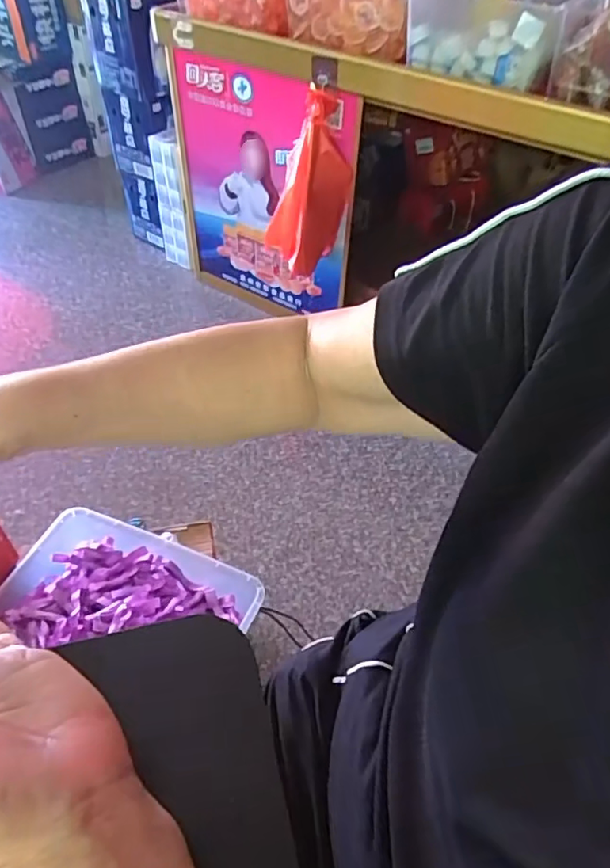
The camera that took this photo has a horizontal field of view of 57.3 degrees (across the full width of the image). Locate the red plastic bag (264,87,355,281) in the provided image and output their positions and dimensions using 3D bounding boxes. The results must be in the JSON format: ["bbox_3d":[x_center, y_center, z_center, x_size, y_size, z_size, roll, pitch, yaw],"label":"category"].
[{"bbox_3d":[0.002,-0.588,1.329,0.140,0.364,0.191,-20,52,-20],"label":"red plastic bag"}]

